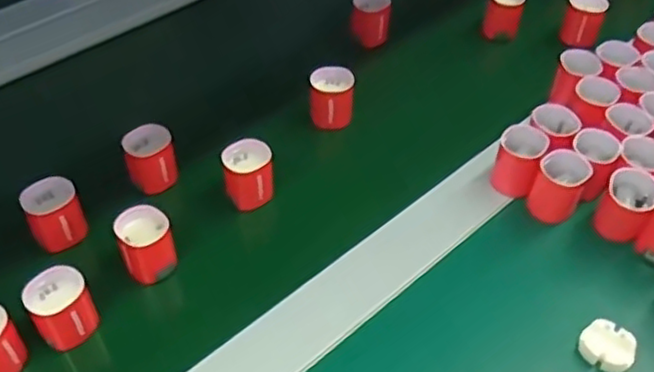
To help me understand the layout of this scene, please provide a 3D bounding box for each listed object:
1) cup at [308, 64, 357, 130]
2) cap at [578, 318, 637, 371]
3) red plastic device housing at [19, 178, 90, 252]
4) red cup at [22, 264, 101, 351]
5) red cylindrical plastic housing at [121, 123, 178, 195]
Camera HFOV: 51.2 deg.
[{"bbox_3d":[0.004,-0.064,0.493,0.031,0.036,0.028,-1,48,-3],"label":"cup"},{"bbox_3d":[0.149,0.084,0.360,0.027,0.008,0.025,1,48,-2],"label":"cap"},{"bbox_3d":[-0.164,0.017,0.412,0.030,0.031,0.030,-24,53,-22],"label":"red plastic device housing"},{"bbox_3d":[-0.143,0.065,0.367,0.030,0.030,0.034,-27,54,-24],"label":"red cup"},{"bbox_3d":[-0.114,-0.018,0.443,0.030,0.031,0.030,1,48,-2],"label":"red cylindrical plastic housing"}]

